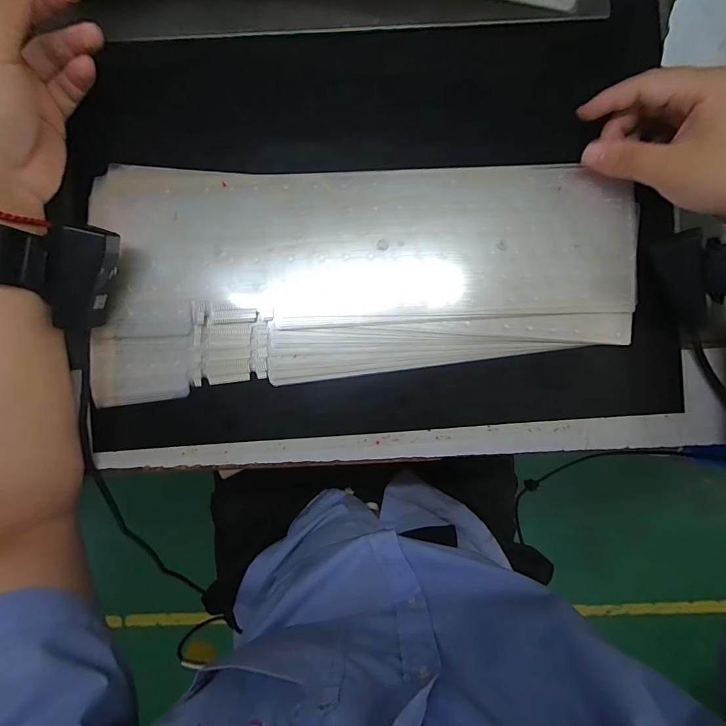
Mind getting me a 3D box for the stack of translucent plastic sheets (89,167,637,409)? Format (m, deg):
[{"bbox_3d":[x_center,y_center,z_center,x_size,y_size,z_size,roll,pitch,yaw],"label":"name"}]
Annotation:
[{"bbox_3d":[0.000,-0.073,0.292,0.411,0.019,0.164,-5,96,-1],"label":"stack of translucent plastic sheets"}]

